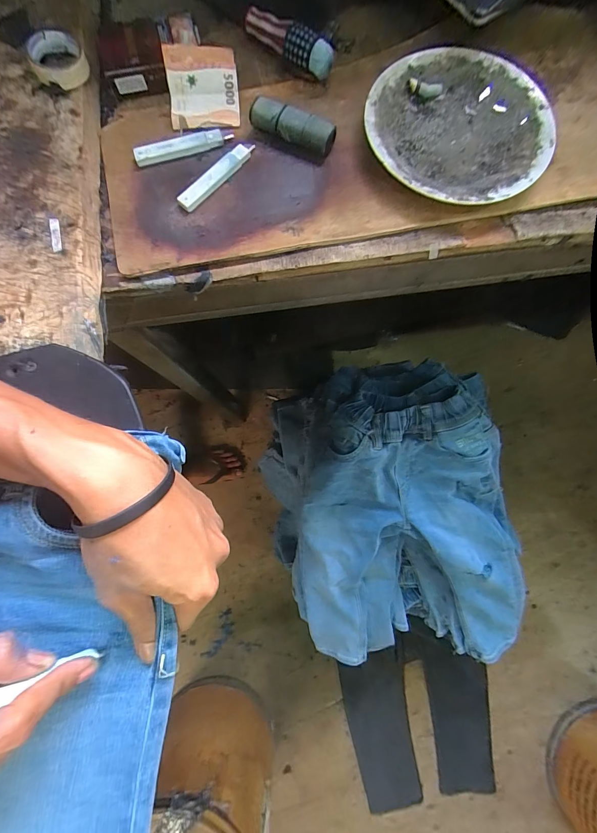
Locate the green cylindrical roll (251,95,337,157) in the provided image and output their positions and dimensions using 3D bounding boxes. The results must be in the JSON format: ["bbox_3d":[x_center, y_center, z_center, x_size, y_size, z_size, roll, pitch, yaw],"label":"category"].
[{"bbox_3d":[-0.005,-0.272,0.309,0.077,0.018,0.025,27,82,5],"label":"green cylindrical roll"}]

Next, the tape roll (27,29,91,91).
[{"bbox_3d":[-0.222,-0.329,0.304,0.048,0.015,0.056,-22,81,-3],"label":"tape roll"}]

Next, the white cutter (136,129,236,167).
[{"bbox_3d":[-0.108,-0.257,0.312,0.094,0.014,0.017,-18,81,-3],"label":"white cutter"}]

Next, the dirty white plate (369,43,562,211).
[{"bbox_3d":[0.152,-0.276,0.316,0.169,0.016,0.170,27,82,5],"label":"dirty white plate"}]

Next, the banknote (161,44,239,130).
[{"bbox_3d":[-0.092,-0.312,0.314,0.065,0.030,0.060,-3,80,0],"label":"banknote"}]

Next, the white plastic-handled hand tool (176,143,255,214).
[{"bbox_3d":[-0.076,-0.226,0.307,0.015,0.011,0.090,39,83,6],"label":"white plastic-handled hand tool"}]

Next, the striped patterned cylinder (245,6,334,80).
[{"bbox_3d":[-0.011,-0.372,0.324,0.095,0.028,0.026,40,82,8],"label":"striped patterned cylinder"}]

